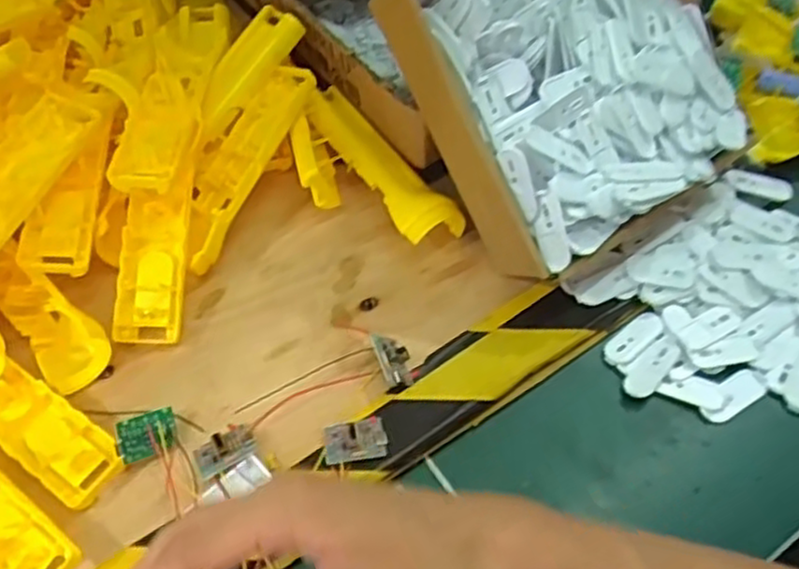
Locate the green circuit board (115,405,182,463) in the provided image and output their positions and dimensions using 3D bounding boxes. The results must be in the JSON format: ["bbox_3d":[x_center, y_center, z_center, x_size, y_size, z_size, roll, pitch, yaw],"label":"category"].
[{"bbox_3d":[-0.149,0.089,0.434,0.033,0.008,0.025,-17,83,-15],"label":"green circuit board"}]

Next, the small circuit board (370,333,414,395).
[{"bbox_3d":[-0.004,0.048,0.460,0.019,0.016,0.035,-17,57,-10],"label":"small circuit board"}]

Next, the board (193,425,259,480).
[{"bbox_3d":[-0.103,0.098,0.435,0.035,0.011,0.022,-27,60,-16],"label":"board"}]

